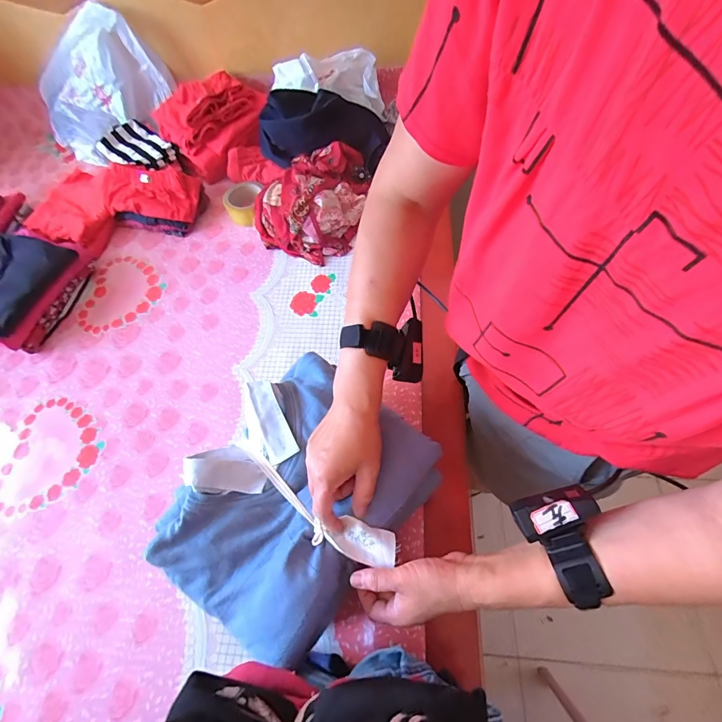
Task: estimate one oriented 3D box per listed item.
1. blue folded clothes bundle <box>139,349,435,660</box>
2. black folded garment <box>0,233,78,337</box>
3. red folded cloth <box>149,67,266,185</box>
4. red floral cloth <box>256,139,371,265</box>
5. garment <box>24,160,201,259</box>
[{"bbox_3d":[-0.077,0.155,0.424,0.240,0.059,0.286,31,69,17],"label":"blue folded clothes bundle"},{"bbox_3d":[-0.700,-0.159,0.713,0.183,0.036,0.216,16,65,11],"label":"black folded garment"},{"bbox_3d":[-0.340,-0.571,0.888,0.248,0.132,0.150,-35,65,-13],"label":"red folded cloth"},{"bbox_3d":[-0.103,-0.353,0.802,0.223,0.103,0.257,20,66,12],"label":"red floral cloth"},{"bbox_3d":[-0.555,-0.369,0.839,0.368,0.094,0.238,-19,62,-6],"label":"garment"}]

